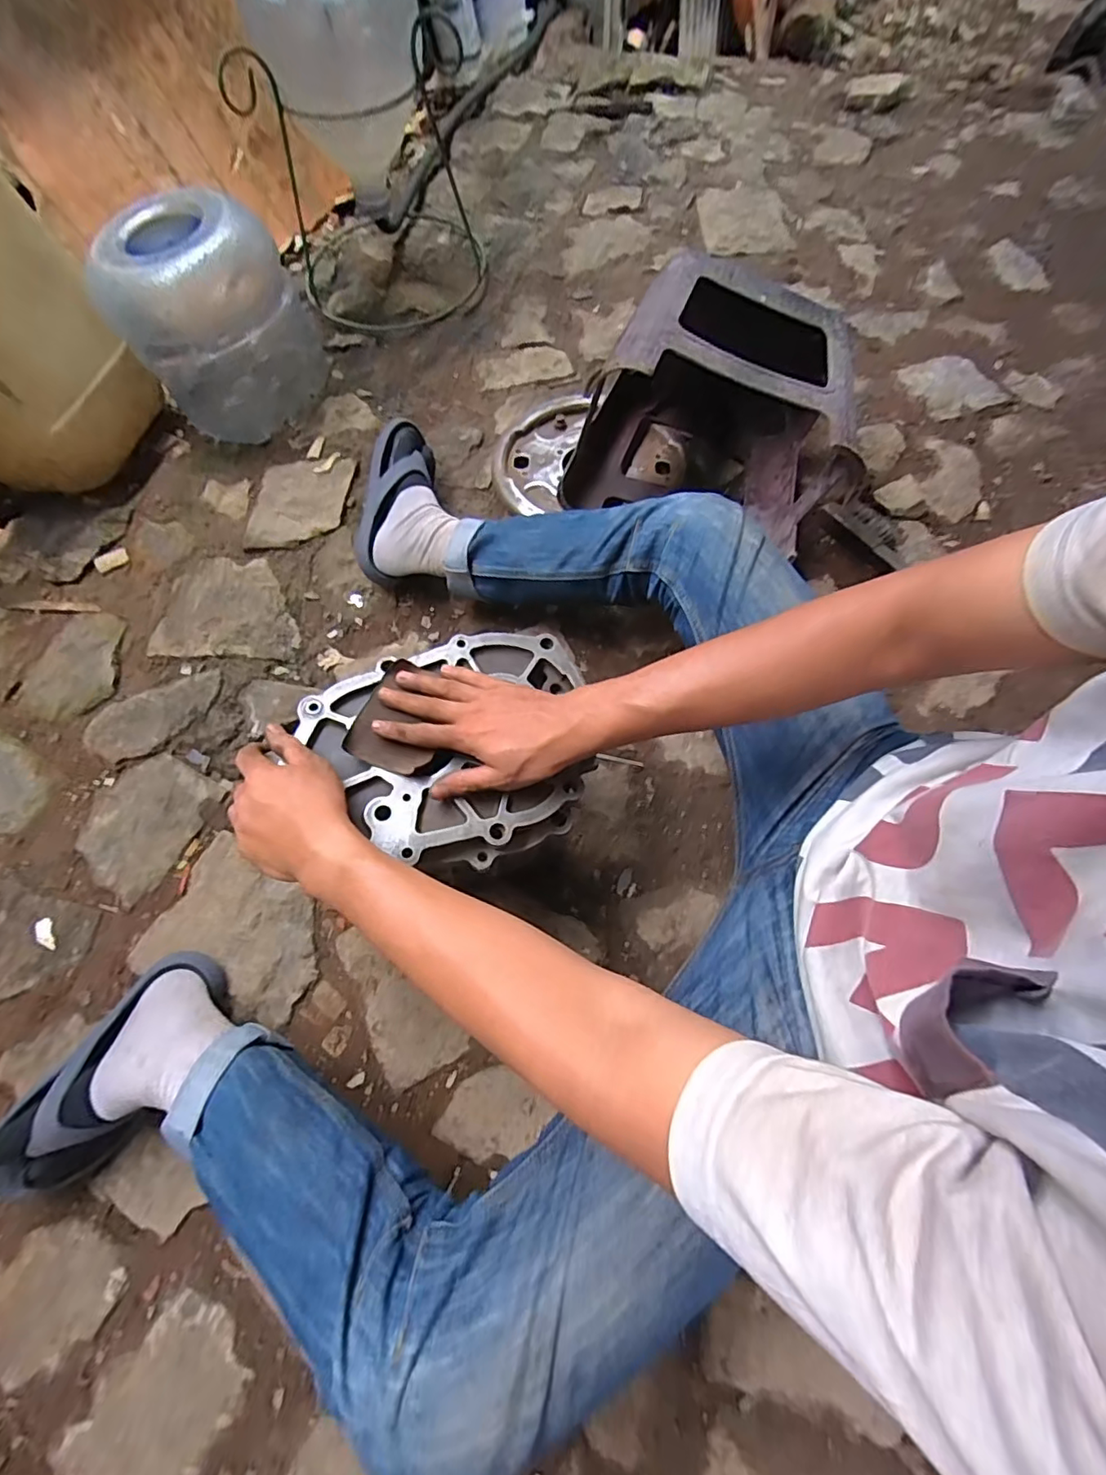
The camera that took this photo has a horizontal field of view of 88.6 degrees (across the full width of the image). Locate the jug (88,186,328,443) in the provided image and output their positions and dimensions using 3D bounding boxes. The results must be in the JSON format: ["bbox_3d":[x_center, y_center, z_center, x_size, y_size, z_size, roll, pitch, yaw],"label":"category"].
[{"bbox_3d":[-0.500,-0.629,0.856,0.202,0.245,0.221,17,71,7],"label":"jug"}]

